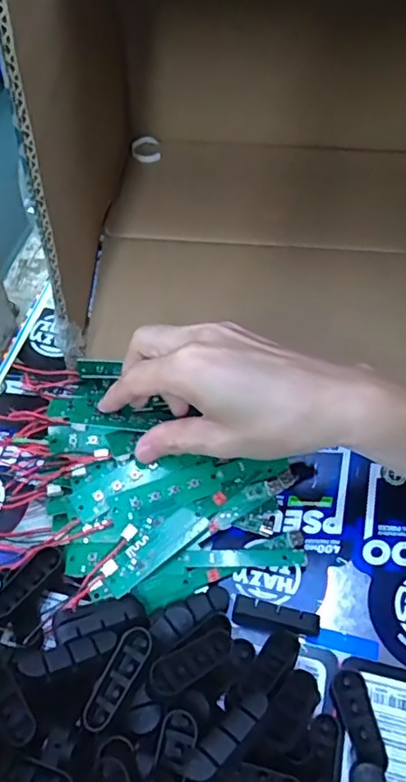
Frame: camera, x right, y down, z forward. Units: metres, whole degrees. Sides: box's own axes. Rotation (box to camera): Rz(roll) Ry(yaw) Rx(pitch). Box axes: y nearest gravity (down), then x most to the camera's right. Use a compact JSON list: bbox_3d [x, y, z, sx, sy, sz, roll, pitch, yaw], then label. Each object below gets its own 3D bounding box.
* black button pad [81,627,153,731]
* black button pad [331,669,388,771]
[{"bbox_3d":[-0.042,0.140,0.288,0.016,0.006,0.048,26,67,16],"label":"black button pad"},{"bbox_3d":[0.079,0.167,0.303,0.016,0.004,0.044,-6,53,-8],"label":"black button pad"}]

